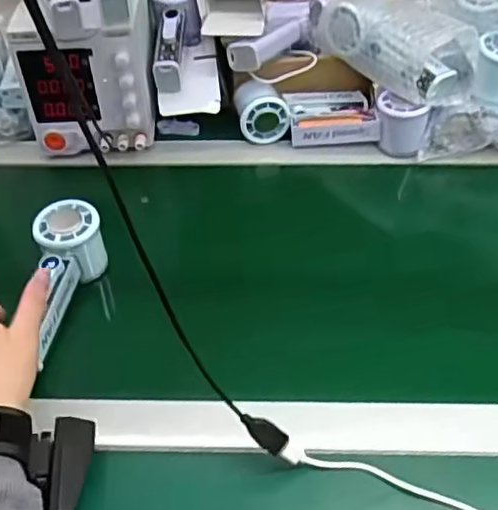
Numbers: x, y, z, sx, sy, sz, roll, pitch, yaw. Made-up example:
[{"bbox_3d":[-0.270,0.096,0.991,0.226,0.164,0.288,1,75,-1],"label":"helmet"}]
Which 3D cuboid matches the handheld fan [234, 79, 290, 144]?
[{"bbox_3d":[0.015,-0.165,0.713,0.057,0.050,0.052,-6,44,-5],"label":"handheld fan"}]

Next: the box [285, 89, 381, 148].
[{"bbox_3d":[0.094,-0.161,0.713,0.096,0.030,0.080,-3,44,-2],"label":"box"}]

